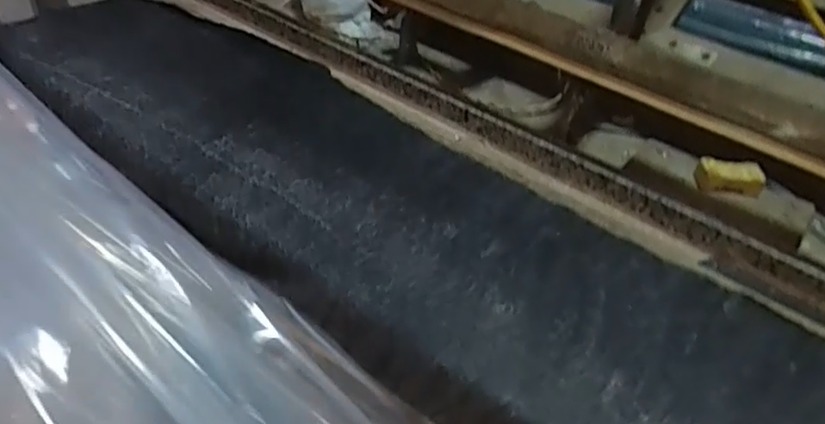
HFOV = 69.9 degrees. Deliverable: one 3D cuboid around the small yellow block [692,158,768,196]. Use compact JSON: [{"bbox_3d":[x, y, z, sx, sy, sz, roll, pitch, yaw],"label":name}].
[{"bbox_3d":[0.269,-0.029,0.498,0.051,0.020,0.024,12,41,6],"label":"small yellow block"}]

